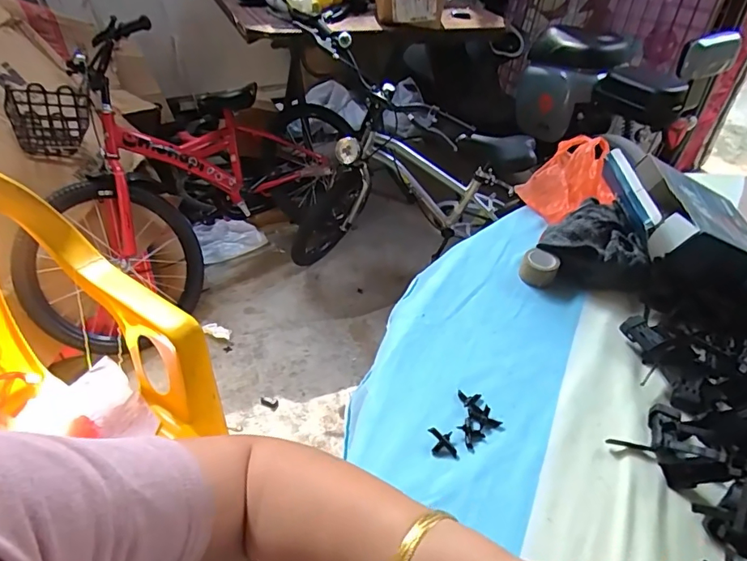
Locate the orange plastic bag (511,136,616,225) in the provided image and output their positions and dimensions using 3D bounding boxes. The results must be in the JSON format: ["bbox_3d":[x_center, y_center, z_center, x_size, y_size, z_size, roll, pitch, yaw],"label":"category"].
[{"bbox_3d":[0.261,-0.135,0.634,0.104,0.055,0.144,28,48,24],"label":"orange plastic bag"}]

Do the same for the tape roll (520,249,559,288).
[{"bbox_3d":[0.177,-0.013,0.521,0.035,0.027,0.034,23,46,20],"label":"tape roll"}]

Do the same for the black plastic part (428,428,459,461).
[{"bbox_3d":[0.054,0.126,0.373,0.020,0.008,0.022,-1,43,-4],"label":"black plastic part"}]

